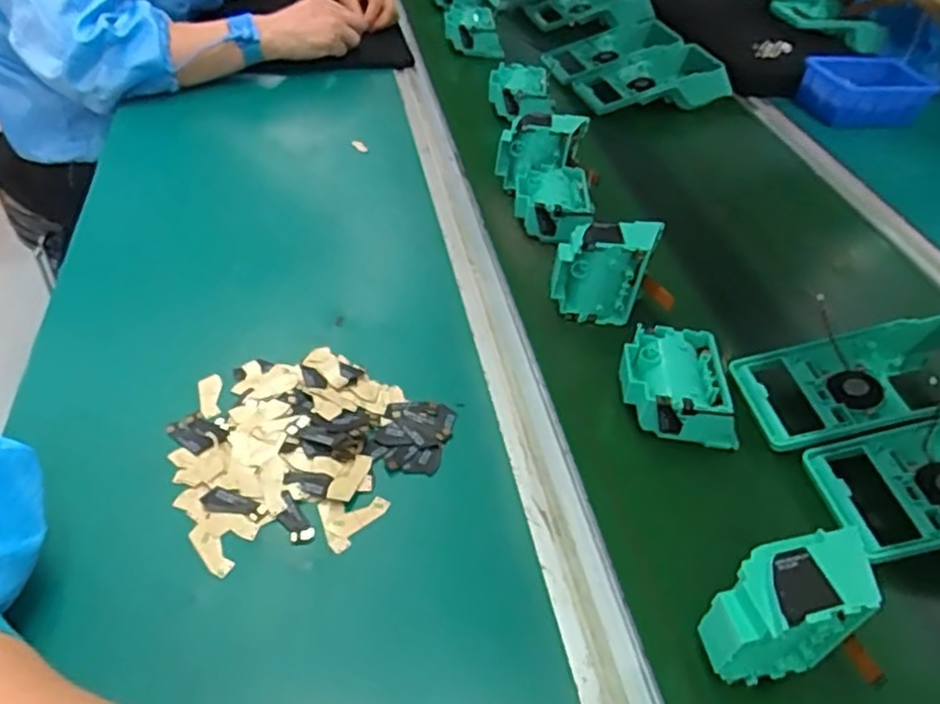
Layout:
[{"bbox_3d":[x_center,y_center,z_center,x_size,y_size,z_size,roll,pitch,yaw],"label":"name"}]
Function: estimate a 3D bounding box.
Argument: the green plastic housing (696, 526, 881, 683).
[{"bbox_3d":[0.152,0.132,0.339,0.076,0.079,0.040,-14,45,-14],"label":"green plastic housing"}]

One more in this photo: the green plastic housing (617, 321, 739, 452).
[{"bbox_3d":[0.138,0.025,0.471,0.072,0.045,0.073,1,43,2],"label":"green plastic housing"}]

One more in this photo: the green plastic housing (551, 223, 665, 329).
[{"bbox_3d":[0.101,-0.064,0.533,0.067,0.077,0.054,18,44,10],"label":"green plastic housing"}]

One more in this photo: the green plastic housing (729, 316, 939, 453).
[{"bbox_3d":[0.298,0.021,0.492,0.203,0.052,0.090,-1,44,-10],"label":"green plastic housing"}]

